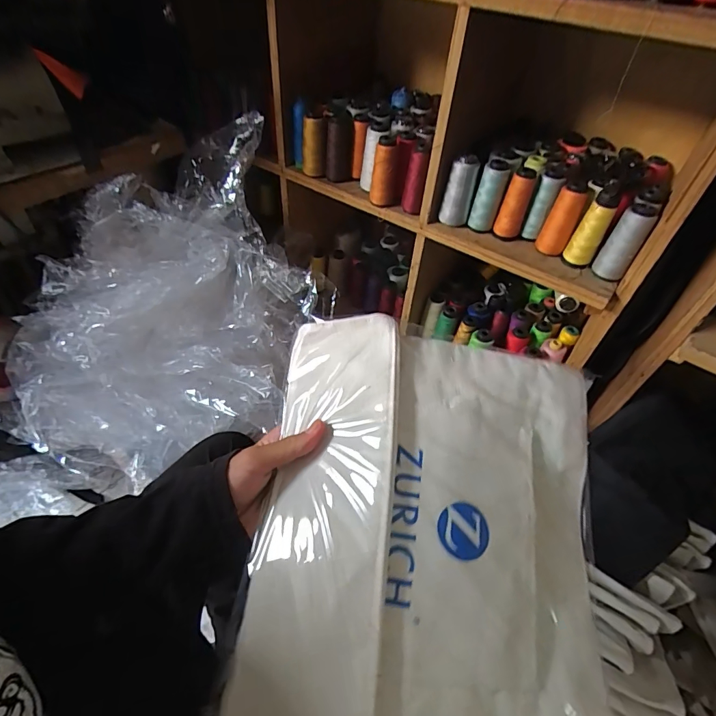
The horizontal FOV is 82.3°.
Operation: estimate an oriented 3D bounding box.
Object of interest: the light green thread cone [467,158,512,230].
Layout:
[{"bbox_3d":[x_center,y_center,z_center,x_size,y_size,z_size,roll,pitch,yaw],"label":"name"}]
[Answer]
[{"bbox_3d":[0.219,-0.272,0.686,0.041,0.106,0.034,18,49,12],"label":"light green thread cone"}]

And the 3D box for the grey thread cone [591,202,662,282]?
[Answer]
[{"bbox_3d":[0.403,-0.177,0.618,0.047,0.108,0.054,30,52,21],"label":"grey thread cone"}]

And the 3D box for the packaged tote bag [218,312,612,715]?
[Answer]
[{"bbox_3d":[0.052,0.115,0.283,0.235,0.036,0.280,8,64,-3],"label":"packaged tote bag"}]

